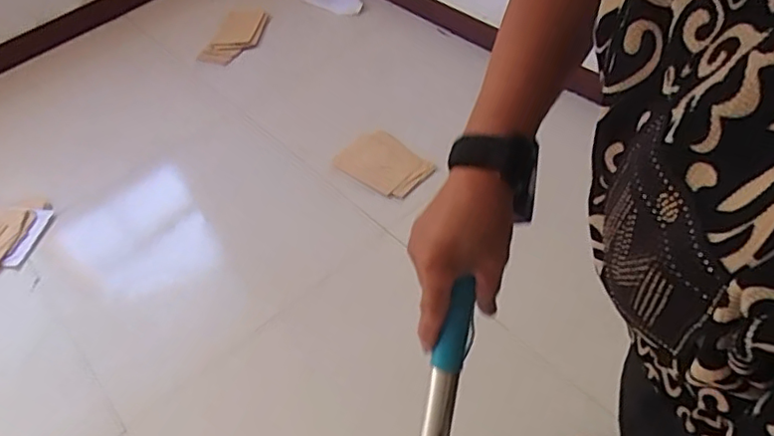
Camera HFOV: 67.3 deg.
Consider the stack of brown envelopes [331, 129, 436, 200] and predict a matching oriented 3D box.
[{"bbox_3d":[-0.009,-0.170,1.815,0.200,0.015,0.315,-39,51,-20],"label":"stack of brown envelopes"}]

